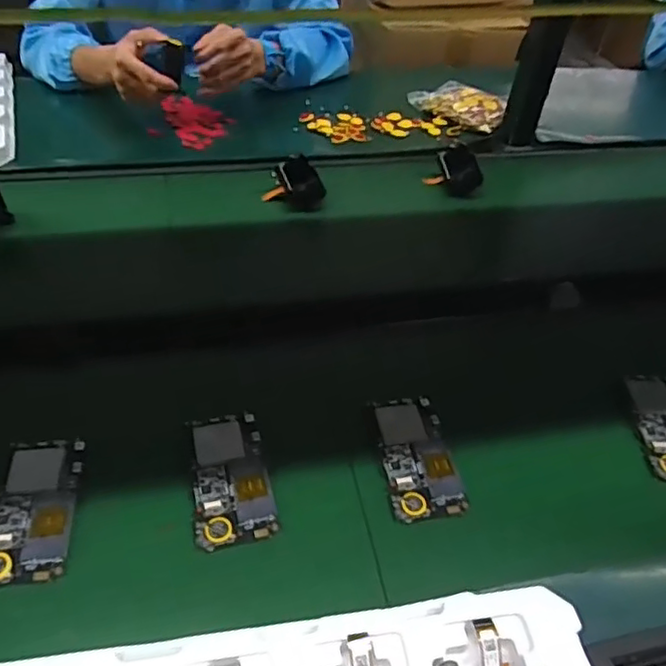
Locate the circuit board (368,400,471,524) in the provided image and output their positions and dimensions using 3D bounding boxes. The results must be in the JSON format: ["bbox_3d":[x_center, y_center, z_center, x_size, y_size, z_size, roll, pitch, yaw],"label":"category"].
[{"bbox_3d":[0.075,0.109,0.554,0.064,0.006,0.125,-4,44,-9],"label":"circuit board"}]

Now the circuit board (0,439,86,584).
[{"bbox_3d":[-0.238,0.138,0.492,0.065,0.006,0.122,-2,44,-7],"label":"circuit board"}]

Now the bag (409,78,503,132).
[{"bbox_3d":[0.213,-0.385,1.043,0.165,0.044,0.082,34,51,28],"label":"bag"}]

